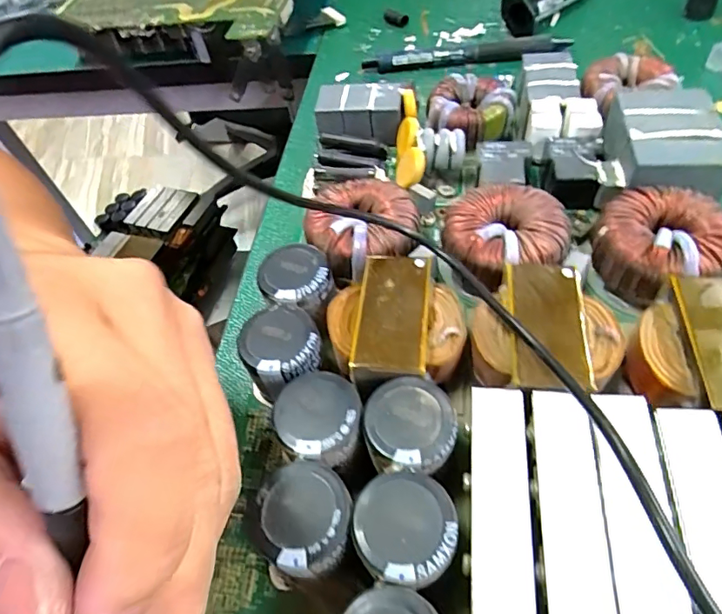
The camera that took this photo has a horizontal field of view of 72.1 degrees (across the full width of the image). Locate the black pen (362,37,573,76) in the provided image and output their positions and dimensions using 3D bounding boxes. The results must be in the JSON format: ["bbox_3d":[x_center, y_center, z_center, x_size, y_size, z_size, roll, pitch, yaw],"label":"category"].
[{"bbox_3d":[0.071,-0.172,0.338,0.137,0.015,0.014,-3,50,4],"label":"black pen"}]

